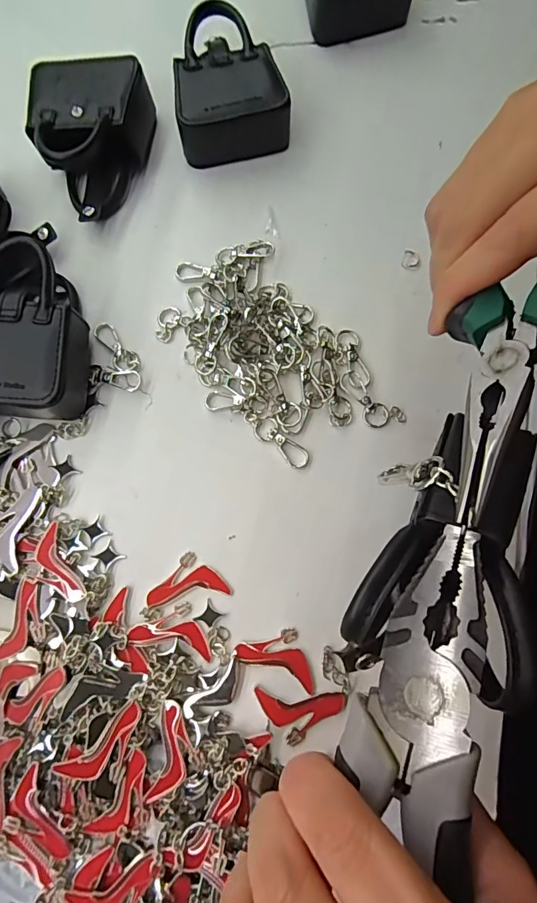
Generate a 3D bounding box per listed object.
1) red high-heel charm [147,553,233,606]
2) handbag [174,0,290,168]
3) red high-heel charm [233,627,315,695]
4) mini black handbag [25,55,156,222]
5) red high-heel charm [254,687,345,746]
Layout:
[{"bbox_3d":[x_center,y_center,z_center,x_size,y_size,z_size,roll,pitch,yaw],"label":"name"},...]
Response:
[{"bbox_3d":[-0.047,0.071,0.251,0.046,0.004,0.025,-9,76,-2],"label":"red high-heel charm"},{"bbox_3d":[-0.032,-0.260,0.315,0.073,0.039,0.095,-13,76,-3],"label":"handbag"},{"bbox_3d":[0.007,0.109,0.240,0.045,0.004,0.025,22,77,5],"label":"red high-heel charm"},{"bbox_3d":[-0.120,-0.213,0.302,0.075,0.043,0.108,-4,76,-1],"label":"mini black handbag"},{"bbox_3d":[0.017,0.140,0.232,0.047,0.004,0.025,2,76,0],"label":"red high-heel charm"}]

